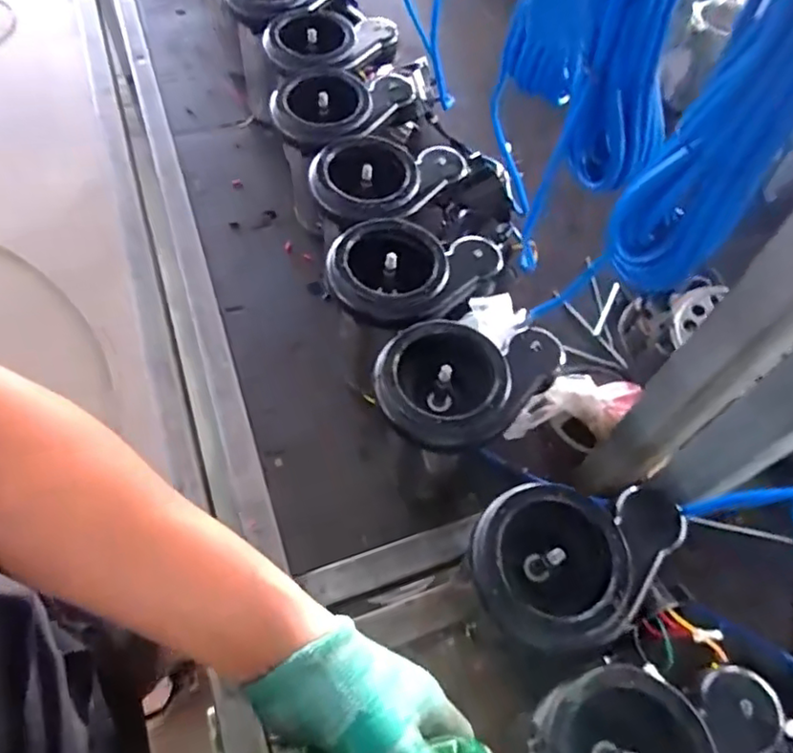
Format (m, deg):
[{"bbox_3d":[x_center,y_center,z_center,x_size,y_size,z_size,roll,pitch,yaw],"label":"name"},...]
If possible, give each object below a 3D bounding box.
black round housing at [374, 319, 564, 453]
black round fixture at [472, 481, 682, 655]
[{"bbox_3d":[0.061,0.000,0.554,0.125,0.049,0.155,39,65,19],"label":"black round housing"},{"bbox_3d":[0.138,0.147,0.474,0.161,0.055,0.113,-4,59,-4],"label":"black round fixture"}]

